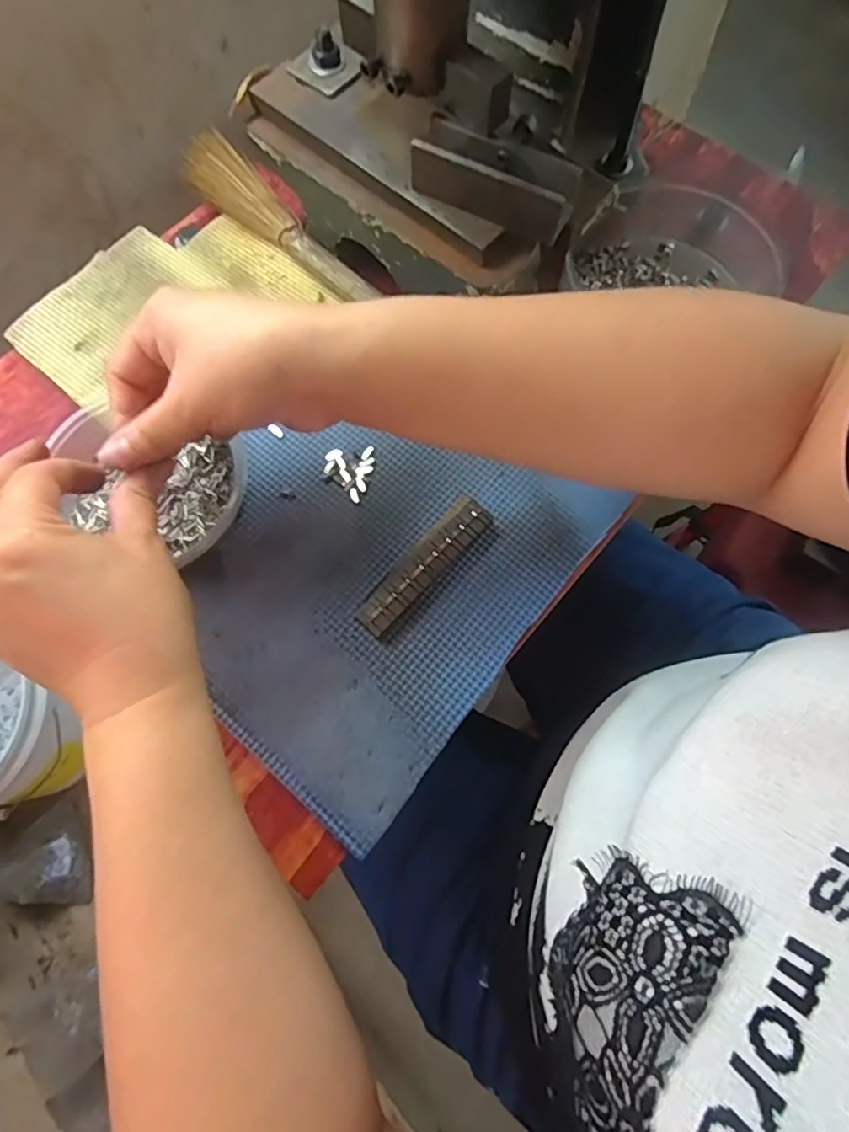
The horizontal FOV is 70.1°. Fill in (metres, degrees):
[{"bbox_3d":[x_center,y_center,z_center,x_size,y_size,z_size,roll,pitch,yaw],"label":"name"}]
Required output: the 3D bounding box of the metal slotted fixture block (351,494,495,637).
[{"bbox_3d":[-0.001,-0.001,0.356,0.025,0.012,0.098,41,76,13],"label":"metal slotted fixture block"}]

